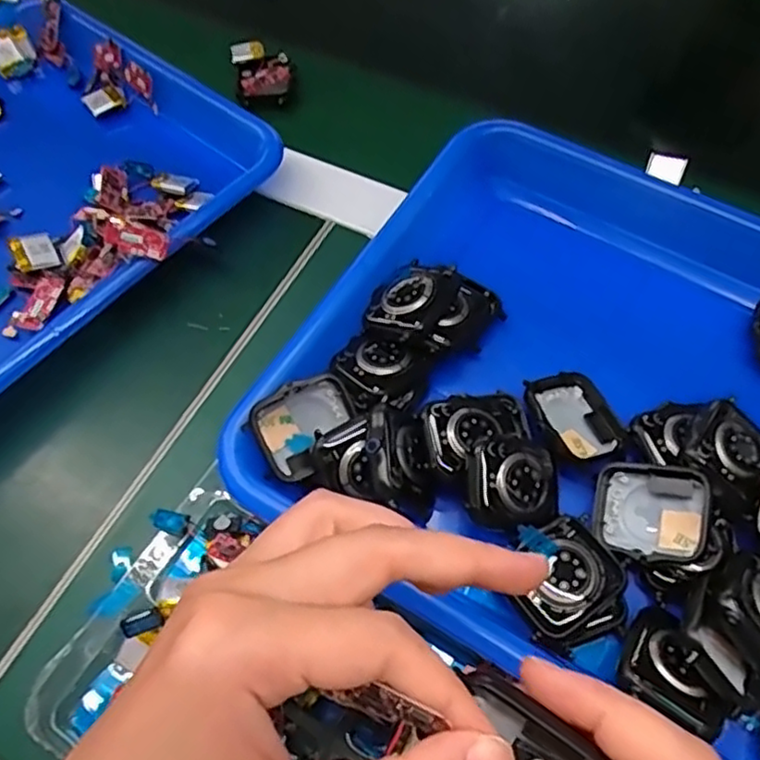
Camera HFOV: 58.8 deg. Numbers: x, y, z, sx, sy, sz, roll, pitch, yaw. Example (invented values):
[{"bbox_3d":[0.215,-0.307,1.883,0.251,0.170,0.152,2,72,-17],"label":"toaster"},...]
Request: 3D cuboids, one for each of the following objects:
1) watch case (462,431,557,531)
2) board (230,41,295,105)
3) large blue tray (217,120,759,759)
[{"bbox_3d":[0.053,0.040,0.265,0.039,0.008,0.035,6,78,-20],"label":"watch case"},{"bbox_3d":[-0.075,-0.200,0.436,0.037,0.014,0.053,-10,61,-5],"label":"board"},{"bbox_3d":[0.134,0.018,0.295,0.324,0.053,0.266,28,65,15],"label":"large blue tray"}]

